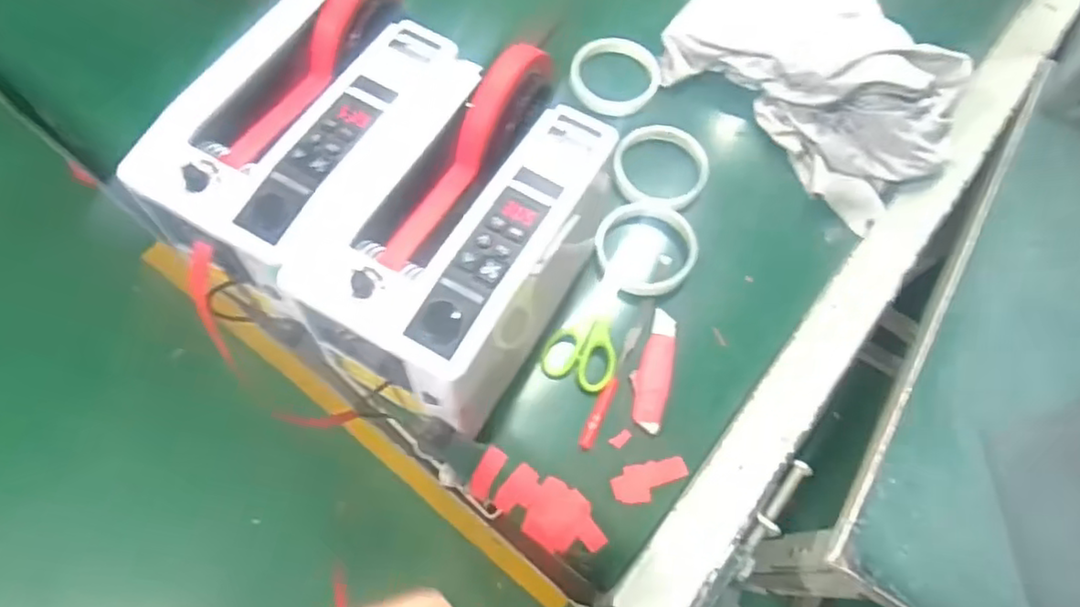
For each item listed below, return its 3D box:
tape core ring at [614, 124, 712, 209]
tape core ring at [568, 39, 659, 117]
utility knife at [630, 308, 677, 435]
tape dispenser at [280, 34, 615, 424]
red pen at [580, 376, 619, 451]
[{"bbox_3d":[0.111,-0.125,0.602,0.086,0.010,0.080,1,67,-3],"label":"tape core ring"},{"bbox_3d":[0.073,-0.221,0.641,0.085,0.010,0.086,13,67,3],"label":"tape core ring"},{"bbox_3d":[0.091,0.051,0.530,0.029,0.006,0.101,13,67,2],"label":"utility knife"},{"bbox_3d":[-0.043,-0.052,0.484,0.142,0.153,0.241,30,68,10],"label":"tape dispenser"},{"bbox_3d":[0.046,0.085,0.512,0.010,0.011,0.058,24,68,7],"label":"red pen"}]

